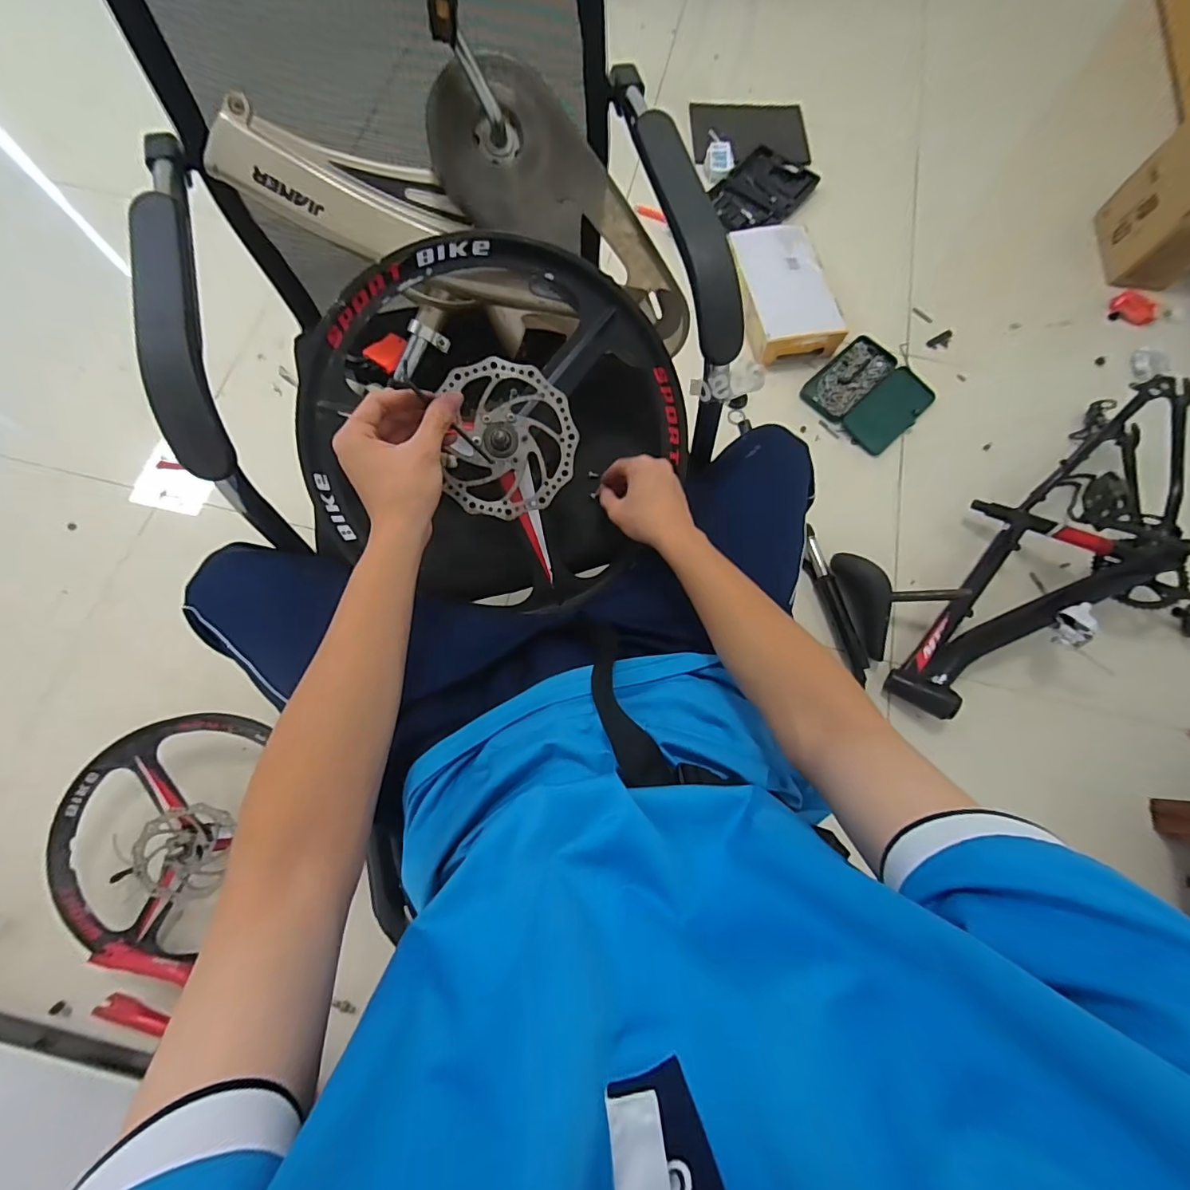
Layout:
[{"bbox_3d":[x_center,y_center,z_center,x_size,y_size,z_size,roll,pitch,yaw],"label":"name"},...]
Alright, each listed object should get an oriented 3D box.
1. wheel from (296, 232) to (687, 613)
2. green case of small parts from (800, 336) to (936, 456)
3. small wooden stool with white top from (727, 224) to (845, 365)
[{"bbox_3d":[-0.105,-0.174,0.533,0.388,0.068,0.379,-1,100,-7],"label":"wheel"},{"bbox_3d":[0.659,-0.484,1.209,0.246,0.043,0.241,-40,79,-12],"label":"green case of small parts"},{"bbox_3d":[0.456,-0.753,1.215,0.208,0.087,0.361,-10,75,-5],"label":"small wooden stool with white top"}]

